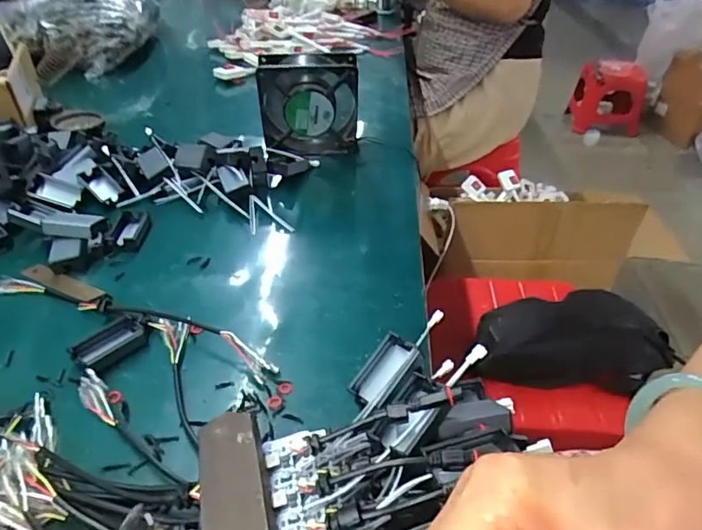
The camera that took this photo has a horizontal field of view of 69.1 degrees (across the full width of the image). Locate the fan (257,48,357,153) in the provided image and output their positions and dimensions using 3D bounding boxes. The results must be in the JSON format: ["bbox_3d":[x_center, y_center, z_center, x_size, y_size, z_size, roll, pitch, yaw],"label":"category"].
[{"bbox_3d":[-0.052,-0.196,0.631,0.120,0.115,0.040,3,38,3],"label":"fan"}]

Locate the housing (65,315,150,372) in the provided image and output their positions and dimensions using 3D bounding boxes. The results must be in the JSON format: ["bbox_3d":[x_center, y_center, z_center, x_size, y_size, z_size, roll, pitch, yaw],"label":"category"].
[{"bbox_3d":[-0.194,0.064,0.412,0.034,0.011,0.057,33,48,32],"label":"housing"}]

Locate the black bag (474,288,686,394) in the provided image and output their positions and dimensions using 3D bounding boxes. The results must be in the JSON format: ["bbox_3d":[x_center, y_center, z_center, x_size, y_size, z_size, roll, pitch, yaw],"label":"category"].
[{"bbox_3d":[0.299,0.097,0.690,0.274,0.073,0.126,-4,39,-6],"label":"black bag"}]

